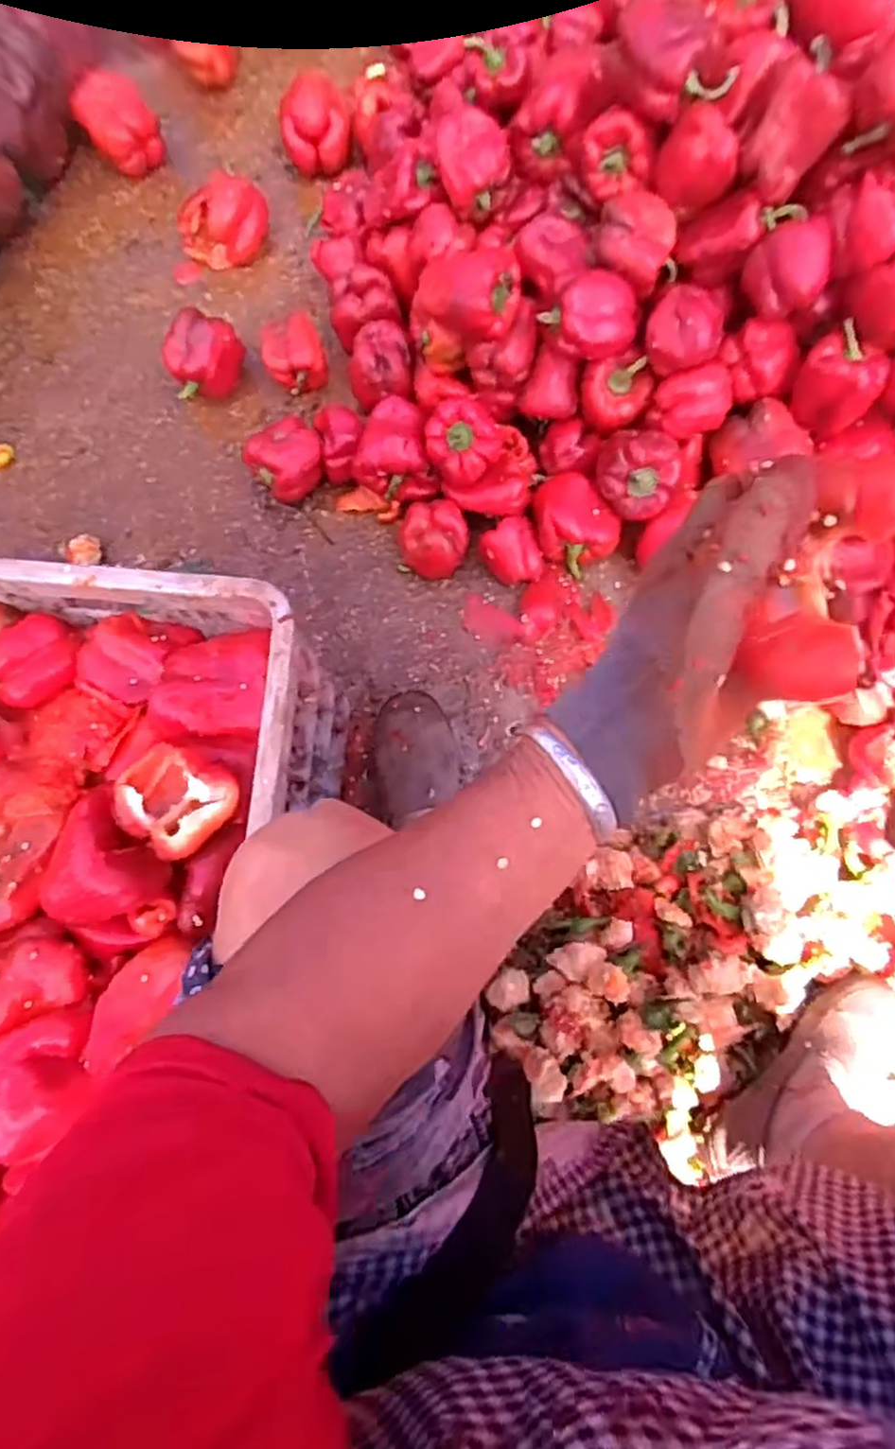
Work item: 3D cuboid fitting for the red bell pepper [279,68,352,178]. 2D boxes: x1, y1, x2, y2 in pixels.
[{"bbox_3d":[-0.174,-0.798,0.963,0.096,0.084,0.128,-10,77,-1],"label":"red bell pepper"}]

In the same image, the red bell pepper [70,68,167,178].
[{"bbox_3d":[-0.443,-0.807,0.978,0.089,0.072,0.120,-29,78,-5],"label":"red bell pepper"}]

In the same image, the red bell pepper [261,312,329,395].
[{"bbox_3d":[-0.187,-0.454,0.888,0.071,0.065,0.088,-16,77,-2],"label":"red bell pepper"}]

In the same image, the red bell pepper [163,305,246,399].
[{"bbox_3d":[-0.294,-0.440,0.877,0.080,0.089,0.078,0,77,1],"label":"red bell pepper"}]

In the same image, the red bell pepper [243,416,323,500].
[{"bbox_3d":[-0.185,-0.308,0.848,0.080,0.075,0.078,-44,80,-8],"label":"red bell pepper"}]

